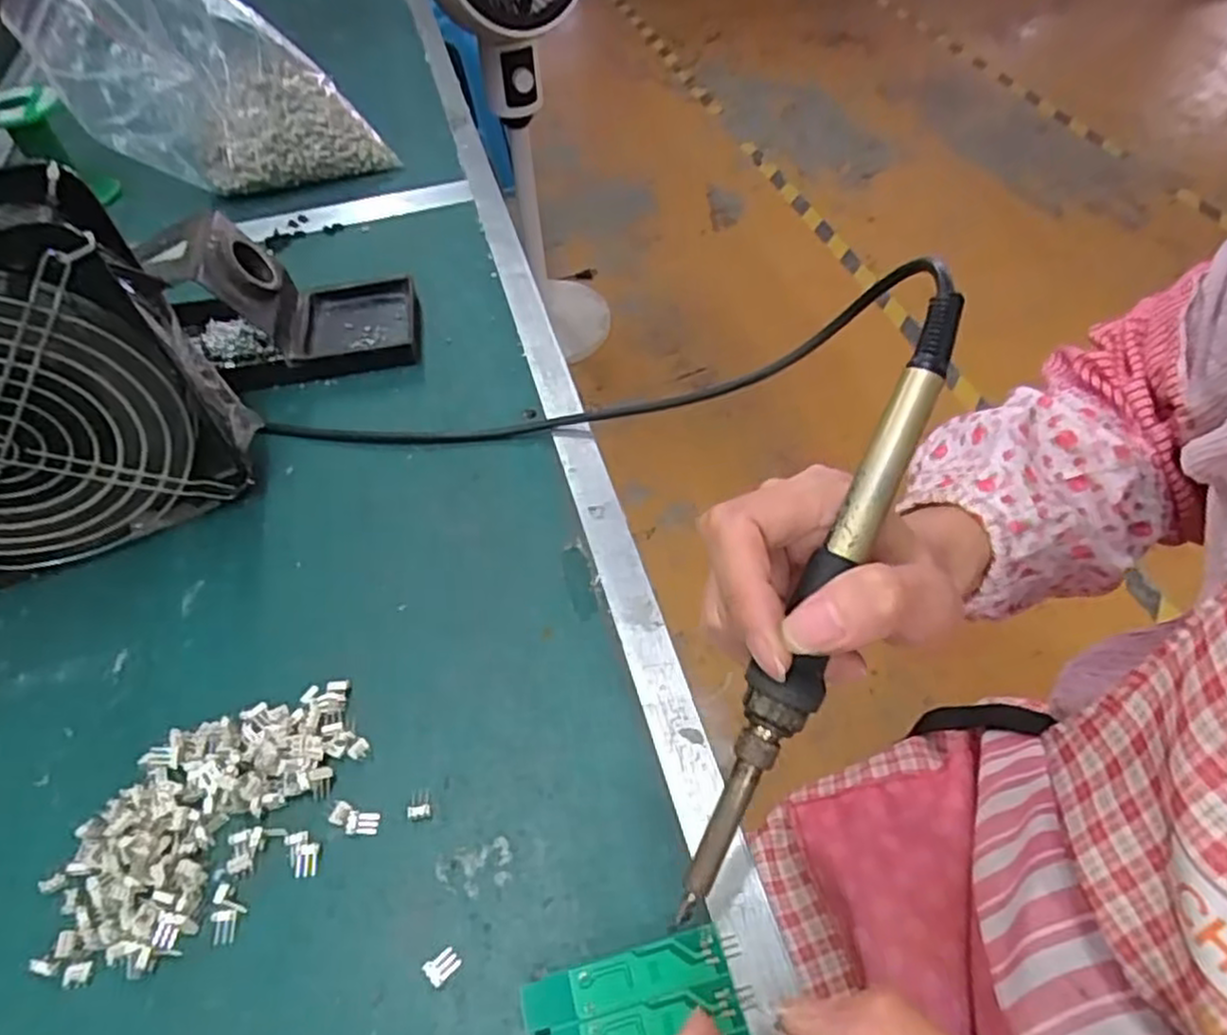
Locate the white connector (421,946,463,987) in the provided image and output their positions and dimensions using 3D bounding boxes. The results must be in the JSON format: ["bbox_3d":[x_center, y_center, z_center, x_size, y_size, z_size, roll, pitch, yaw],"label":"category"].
[{"bbox_3d":[-0.055,0.144,0.236,0.011,0.004,0.008,-39,59,-23],"label":"white connector"}]

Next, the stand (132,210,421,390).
[{"bbox_3d":[-0.186,-0.125,0.412,0.136,0.072,0.072,-10,52,-4],"label":"stand"}]

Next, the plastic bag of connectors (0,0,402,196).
[{"bbox_3d":[-0.281,-0.304,0.508,0.200,0.148,0.061,-8,52,-2],"label":"plastic bag of connectors"}]

